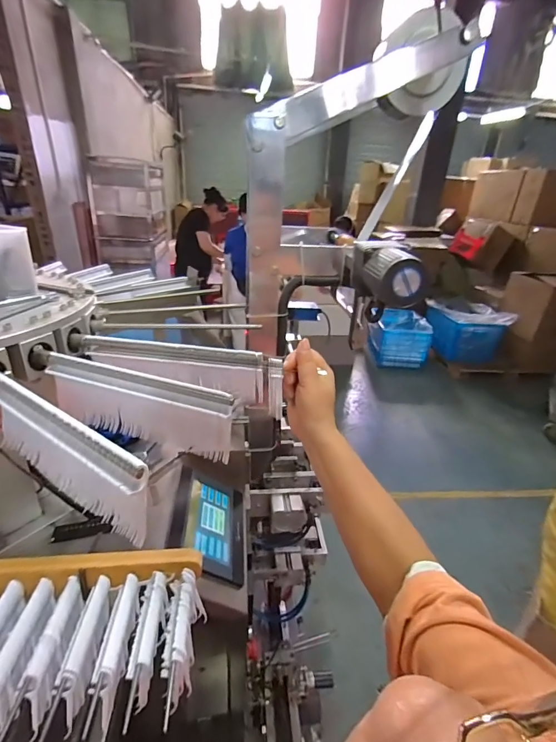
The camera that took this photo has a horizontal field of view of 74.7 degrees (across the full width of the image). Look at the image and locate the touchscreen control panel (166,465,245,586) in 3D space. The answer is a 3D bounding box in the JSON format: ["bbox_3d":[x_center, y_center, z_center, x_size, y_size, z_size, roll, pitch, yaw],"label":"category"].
[{"bbox_3d":[-0.118,0.264,0.644,0.146,0.017,0.194,34,19,-19],"label":"touchscreen control panel"}]

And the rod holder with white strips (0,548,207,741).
[{"bbox_3d":[-0.251,0.247,0.326,0.342,0.056,0.144,0,27,-6],"label":"rod holder with white strips"}]

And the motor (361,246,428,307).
[{"bbox_3d":[0.157,-0.127,0.498,0.065,0.065,0.080,-1,27,-8],"label":"motor"}]

